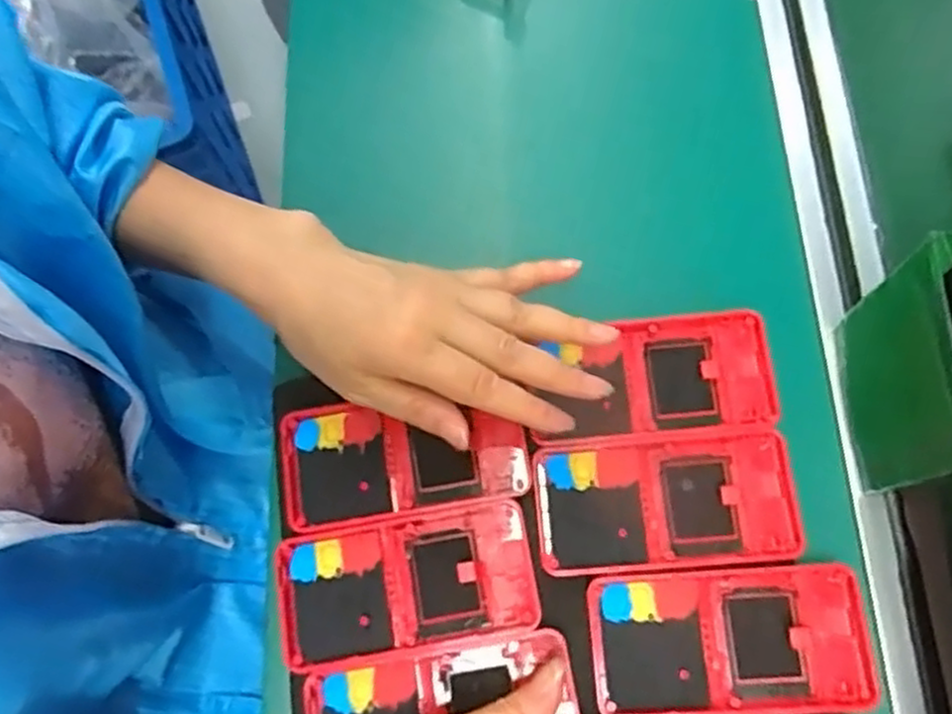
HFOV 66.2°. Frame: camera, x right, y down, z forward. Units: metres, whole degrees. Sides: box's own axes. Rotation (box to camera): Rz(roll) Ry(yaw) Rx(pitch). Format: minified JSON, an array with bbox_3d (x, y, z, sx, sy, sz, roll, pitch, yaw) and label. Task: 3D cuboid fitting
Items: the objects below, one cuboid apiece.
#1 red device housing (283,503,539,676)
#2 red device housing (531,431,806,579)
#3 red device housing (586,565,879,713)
[{"bbox_3d":[-0.033,0.109,0.350,0.121,0.022,0.062,-9,79,-3],"label":"red device housing"},{"bbox_3d":[0.092,0.070,0.354,0.122,0.021,0.061,-4,79,-2],"label":"red device housing"},{"bbox_3d":[0.116,0.130,0.337,0.123,0.026,0.061,-2,79,-2],"label":"red device housing"}]

